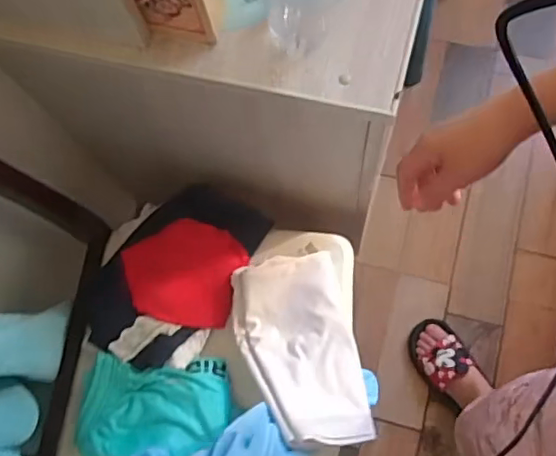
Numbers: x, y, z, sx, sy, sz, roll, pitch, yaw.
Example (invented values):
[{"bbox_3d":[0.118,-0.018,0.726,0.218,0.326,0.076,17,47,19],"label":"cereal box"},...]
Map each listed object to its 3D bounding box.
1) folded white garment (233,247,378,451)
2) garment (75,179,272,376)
[{"bbox_3d":[0.032,0.164,0.781,0.153,0.076,0.253,-15,69,-4],"label":"folded white garment"},{"bbox_3d":[-0.137,0.052,0.843,0.202,0.054,0.263,31,72,13],"label":"garment"}]

